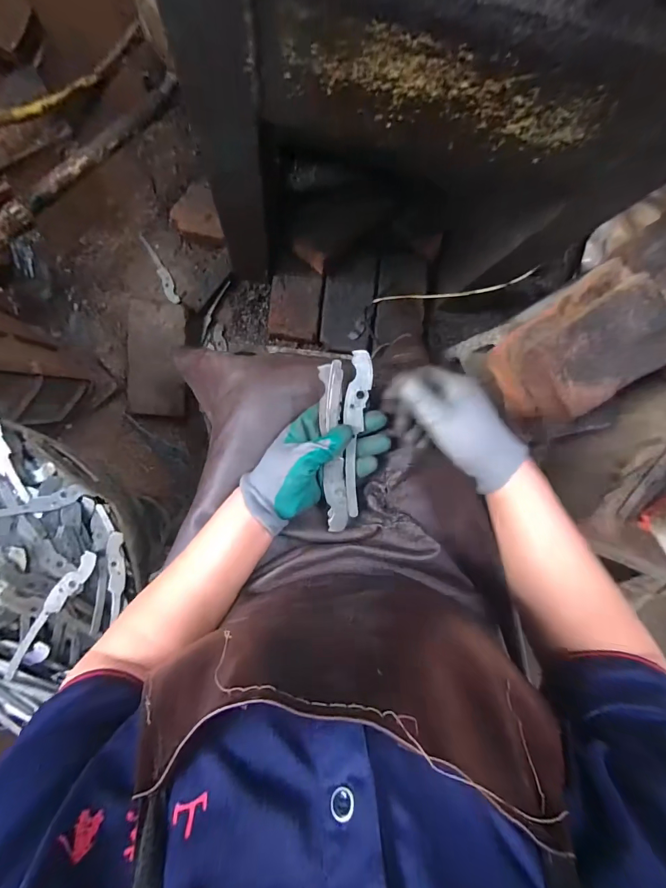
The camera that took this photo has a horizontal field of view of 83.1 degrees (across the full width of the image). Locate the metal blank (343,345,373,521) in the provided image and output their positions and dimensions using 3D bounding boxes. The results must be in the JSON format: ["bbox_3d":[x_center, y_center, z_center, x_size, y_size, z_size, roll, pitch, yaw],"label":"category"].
[{"bbox_3d":[0.023,-0.009,0.393,0.025,0.007,0.170,3,97,-8],"label":"metal blank"}]

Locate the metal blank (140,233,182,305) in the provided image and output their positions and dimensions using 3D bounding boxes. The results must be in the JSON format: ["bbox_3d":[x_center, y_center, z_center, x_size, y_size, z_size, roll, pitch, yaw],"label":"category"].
[{"bbox_3d":[-0.390,-0.394,0.847,0.028,0.008,0.185,-27,84,-6],"label":"metal blank"}]

